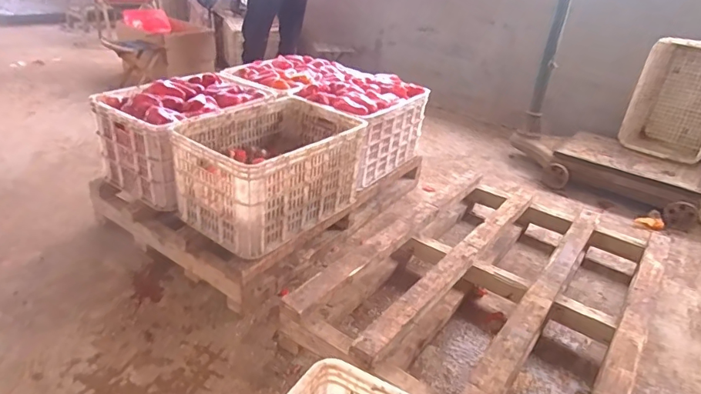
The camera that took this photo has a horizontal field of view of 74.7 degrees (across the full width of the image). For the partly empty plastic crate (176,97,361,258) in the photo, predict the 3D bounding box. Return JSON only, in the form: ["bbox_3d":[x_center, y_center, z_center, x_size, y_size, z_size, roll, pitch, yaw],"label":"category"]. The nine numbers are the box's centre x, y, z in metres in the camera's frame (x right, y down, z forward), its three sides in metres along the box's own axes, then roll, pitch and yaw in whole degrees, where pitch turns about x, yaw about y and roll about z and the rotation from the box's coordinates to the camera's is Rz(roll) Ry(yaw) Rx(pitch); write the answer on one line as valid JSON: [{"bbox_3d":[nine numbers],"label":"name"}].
[{"bbox_3d":[-0.243,-0.099,1.469,0.366,0.287,0.543,23,33,29],"label":"partly empty plastic crate"}]

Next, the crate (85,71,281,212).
[{"bbox_3d":[-0.555,-0.219,1.619,0.401,0.304,0.495,20,32,26],"label":"crate"}]

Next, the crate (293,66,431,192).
[{"bbox_3d":[0.011,-0.310,1.869,0.420,0.317,0.501,21,32,26],"label":"crate"}]

